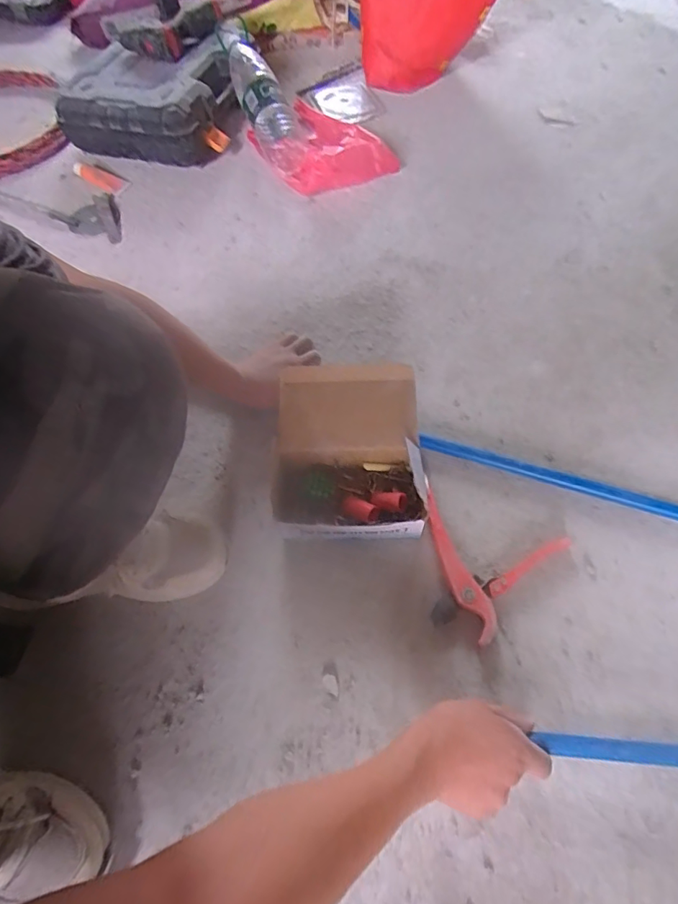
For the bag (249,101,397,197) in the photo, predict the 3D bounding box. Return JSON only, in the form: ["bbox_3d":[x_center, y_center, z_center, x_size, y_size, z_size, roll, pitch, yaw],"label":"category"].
[{"bbox_3d":[-0.046,-0.649,1.019,0.208,0.063,0.299,-32,65,-14],"label":"bag"}]

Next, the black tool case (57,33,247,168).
[{"bbox_3d":[-0.387,-0.761,1.064,0.382,0.116,0.287,15,63,11],"label":"black tool case"}]

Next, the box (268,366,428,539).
[{"bbox_3d":[0.012,0.002,0.640,0.184,0.097,0.209,-2,61,2],"label":"box"}]

